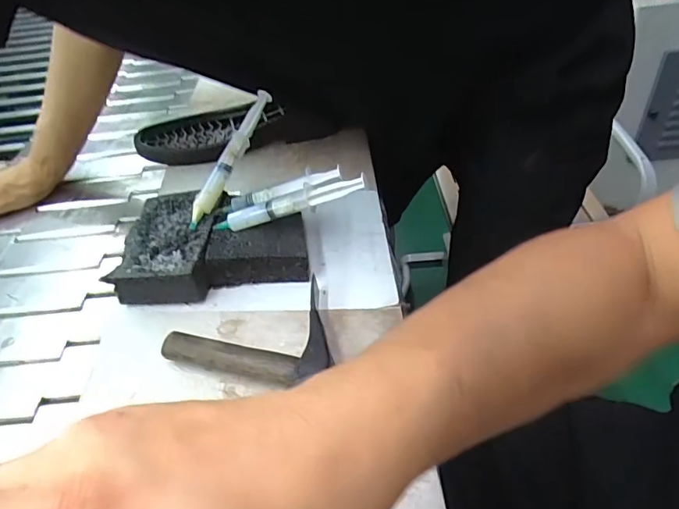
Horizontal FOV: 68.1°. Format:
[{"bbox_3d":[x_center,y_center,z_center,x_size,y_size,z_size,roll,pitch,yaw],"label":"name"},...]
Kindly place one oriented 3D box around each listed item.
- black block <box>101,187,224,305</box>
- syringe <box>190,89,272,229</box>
[{"bbox_3d":[-0.154,-0.012,0.471,0.078,0.031,0.129,-5,40,4],"label":"black block"},{"bbox_3d":[-0.104,-0.094,0.484,0.020,0.019,0.152,18,74,23],"label":"syringe"}]

